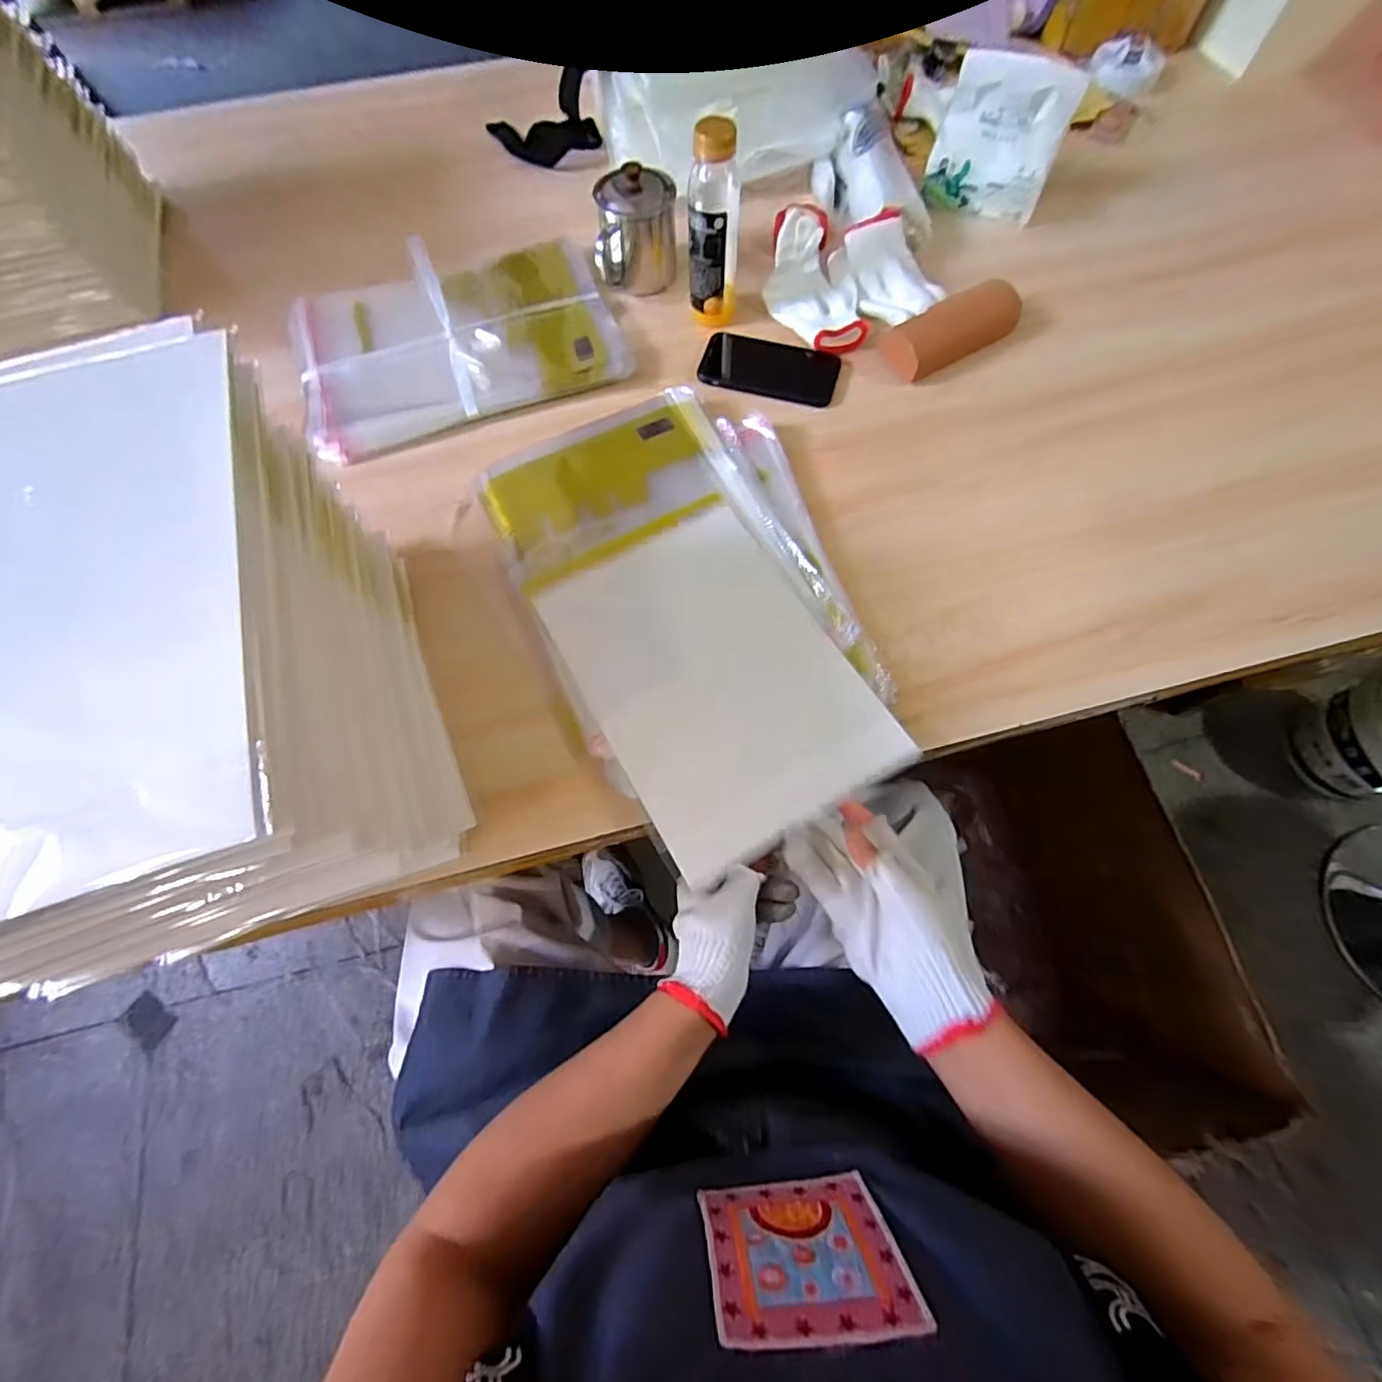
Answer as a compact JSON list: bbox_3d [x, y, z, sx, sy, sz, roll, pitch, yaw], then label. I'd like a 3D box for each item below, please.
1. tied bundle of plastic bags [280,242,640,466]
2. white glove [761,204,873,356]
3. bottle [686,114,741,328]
[{"bbox_3d":[-0.264,-0.401,0.674,0.351,0.033,0.256,-21,69,-7],"label":"tied bundle of plastic bags"},{"bbox_3d":[0.137,-0.475,0.684,0.100,0.034,0.204,-11,68,-3],"label":"white glove"},{"bbox_3d":[0.023,-0.474,0.614,0.052,0.169,0.054,0,68,1],"label":"bottle"}]

